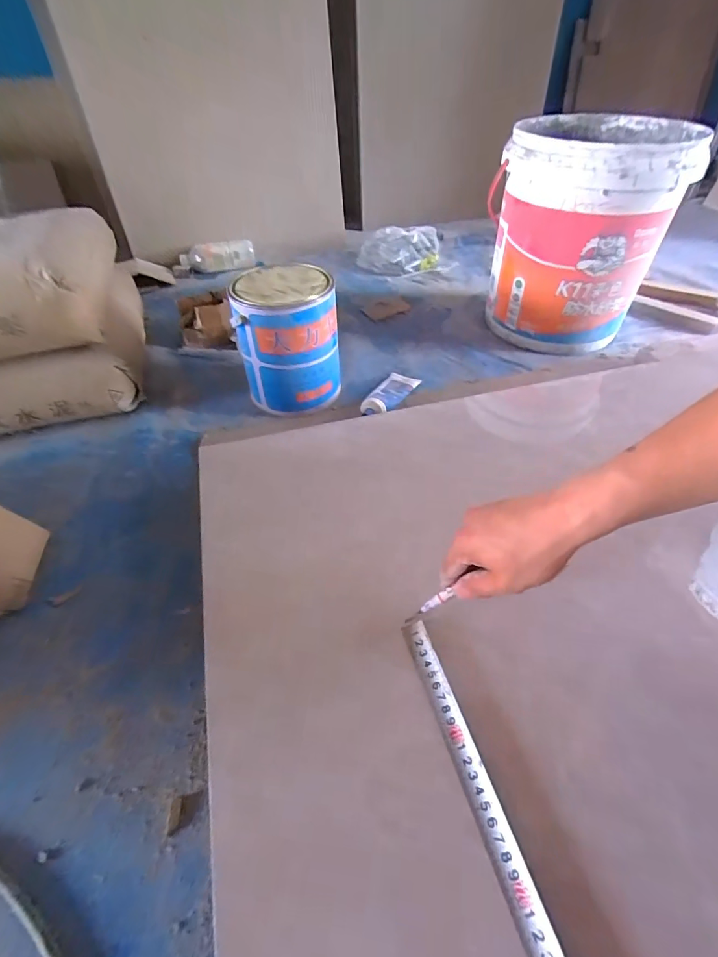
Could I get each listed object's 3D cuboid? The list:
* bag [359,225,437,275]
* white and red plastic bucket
[{"bbox_3d":[0.109,-0.616,1.183,0.222,0.079,0.143,-3,47,0],"label":"bag"},{"bbox_3d":[0.424,-0.482,0.864,0.301,0.336,0.325,16,50,17],"label":"white and red plastic bucket"}]

